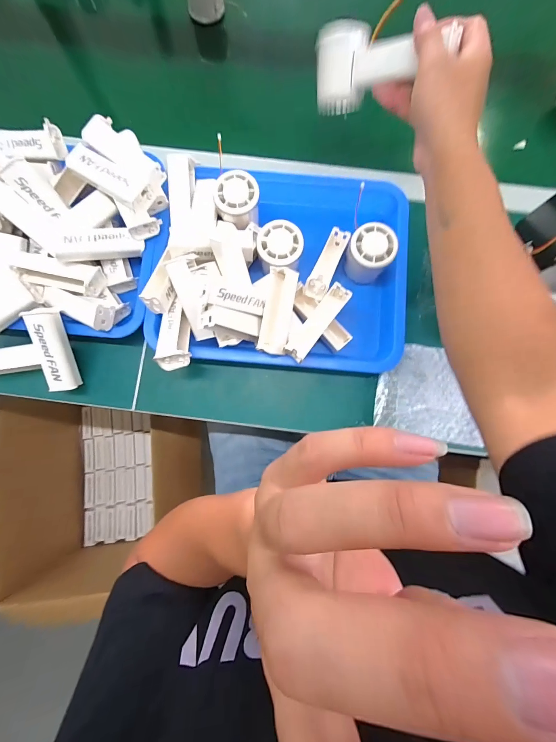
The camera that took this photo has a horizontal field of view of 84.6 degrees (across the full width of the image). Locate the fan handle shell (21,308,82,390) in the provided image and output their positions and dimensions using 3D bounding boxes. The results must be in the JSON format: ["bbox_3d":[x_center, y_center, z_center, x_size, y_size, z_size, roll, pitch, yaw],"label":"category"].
[{"bbox_3d":[-0.277,-0.026,0.382,0.031,0.028,0.102,-7,107,-2],"label":"fan handle shell"}]

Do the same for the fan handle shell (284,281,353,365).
[{"bbox_3d":[0.048,-0.058,0.372,0.028,0.028,0.104,35,83,5],"label":"fan handle shell"}]

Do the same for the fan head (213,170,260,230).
[{"bbox_3d":[-0.054,-0.222,0.404,0.058,0.045,0.055,2,81,0],"label":"fan head"}]

